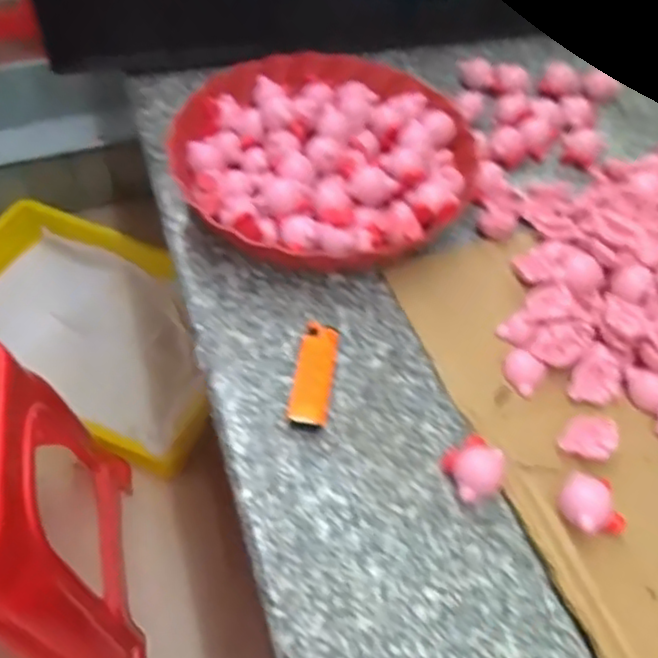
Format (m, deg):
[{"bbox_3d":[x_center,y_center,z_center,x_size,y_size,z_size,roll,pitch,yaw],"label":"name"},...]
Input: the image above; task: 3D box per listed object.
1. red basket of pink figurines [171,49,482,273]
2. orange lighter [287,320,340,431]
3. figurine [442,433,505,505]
[{"bbox_3d":[-0.002,-0.140,0.545,0.231,0.055,0.229,2,54,-3],"label":"red basket of pink figurines"},{"bbox_3d":[-0.009,0.030,0.448,0.025,0.014,0.080,8,54,2],"label":"orange lighter"},{"bbox_3d":[0.090,0.086,0.411,0.034,0.023,0.036,2,54,-3],"label":"figurine"}]

